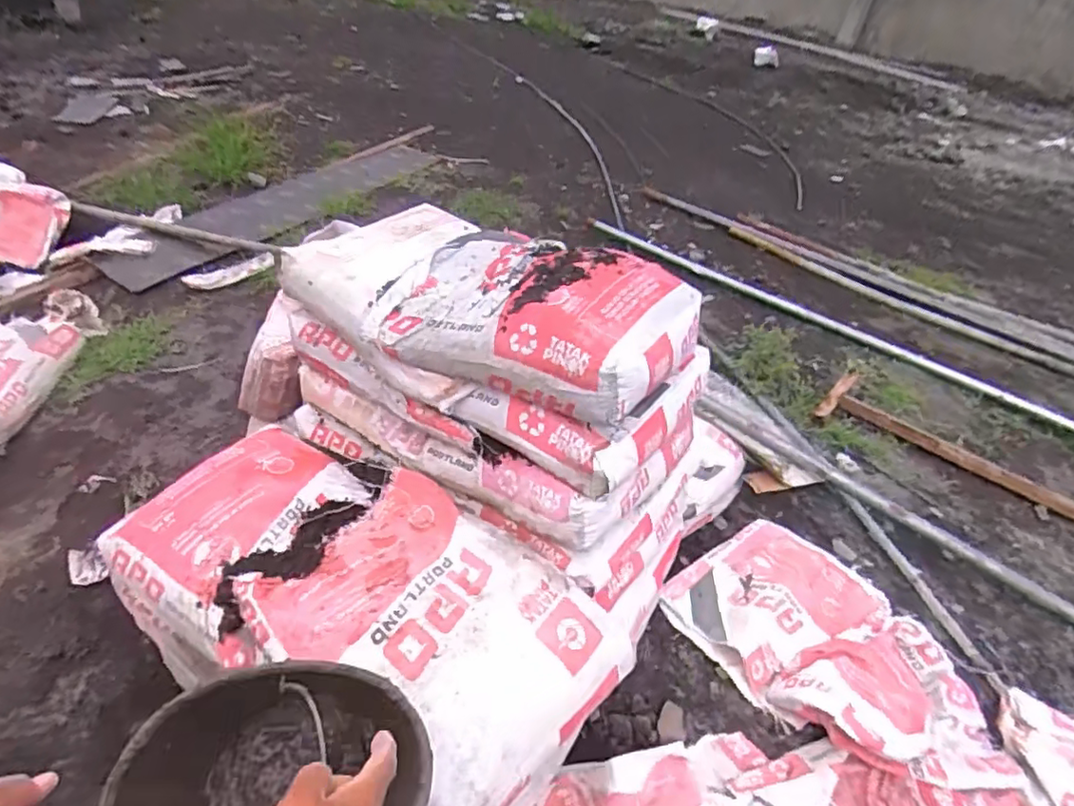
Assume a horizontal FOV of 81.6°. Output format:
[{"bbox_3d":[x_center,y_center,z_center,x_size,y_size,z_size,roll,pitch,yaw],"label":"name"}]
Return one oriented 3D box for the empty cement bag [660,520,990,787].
[{"bbox_3d":[0.692,0.540,1.442,0.483,0.097,0.665,-21,47,-32],"label":"empty cement bag"}]

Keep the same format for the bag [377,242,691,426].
[{"bbox_3d":[0.013,-0.155,1.022,0.459,0.118,0.359,23,40,17],"label":"bag"}]

